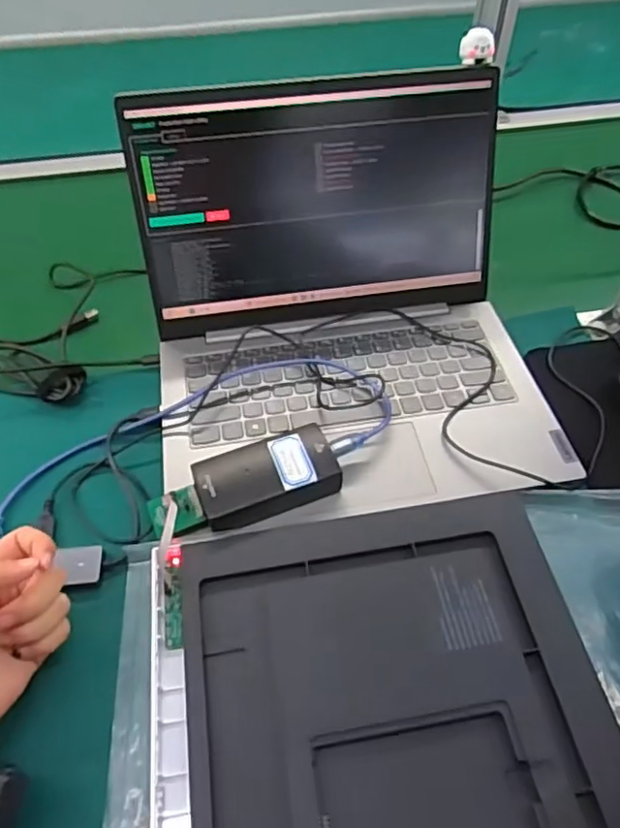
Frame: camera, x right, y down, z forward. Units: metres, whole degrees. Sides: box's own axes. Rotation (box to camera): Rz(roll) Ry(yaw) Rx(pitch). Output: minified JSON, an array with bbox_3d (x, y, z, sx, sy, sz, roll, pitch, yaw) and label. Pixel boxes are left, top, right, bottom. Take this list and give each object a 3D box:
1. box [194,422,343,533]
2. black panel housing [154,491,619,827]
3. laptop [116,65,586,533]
[{"bbox_3d":[-0.031,0.049,0.454,0.101,0.030,0.053,-18,53,-13],"label":"box"},{"bbox_3d":[0.049,0.190,0.353,0.274,0.030,0.298,-7,52,-4],"label":"black panel housing"},{"bbox_3d":[0.028,-0.100,0.479,0.311,0.173,0.297,-8,52,-6],"label":"laptop"}]

